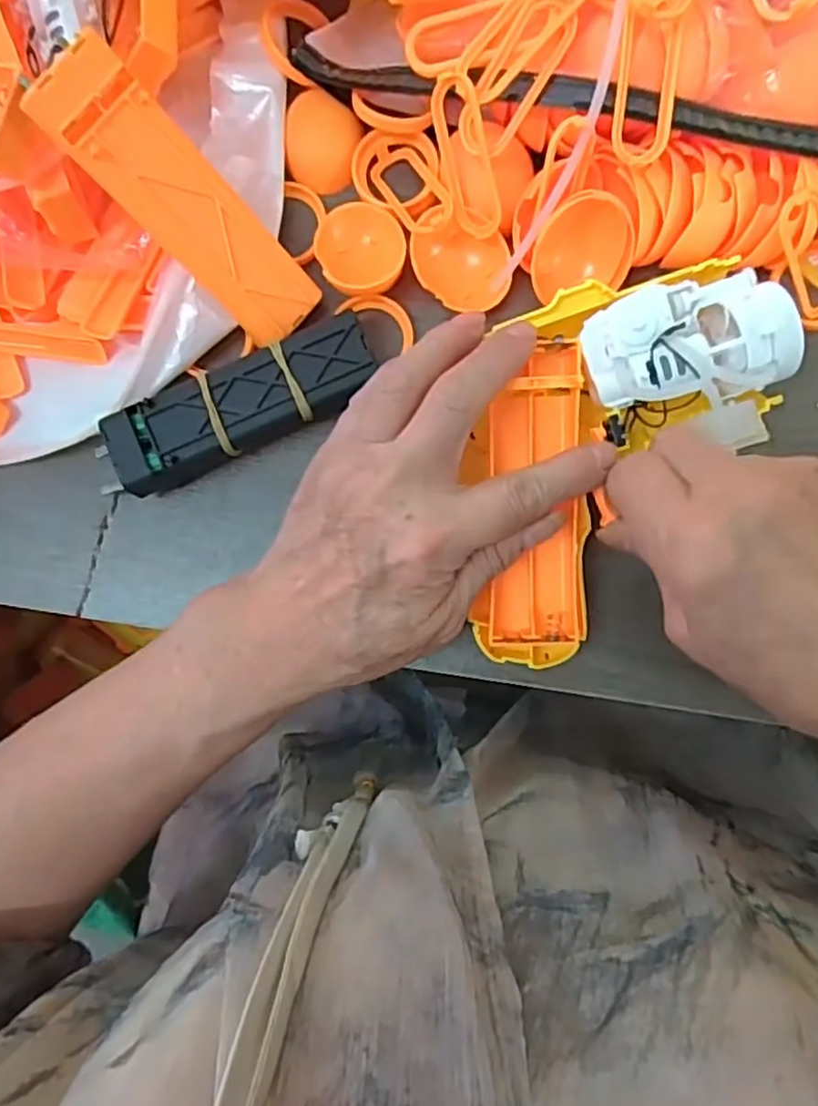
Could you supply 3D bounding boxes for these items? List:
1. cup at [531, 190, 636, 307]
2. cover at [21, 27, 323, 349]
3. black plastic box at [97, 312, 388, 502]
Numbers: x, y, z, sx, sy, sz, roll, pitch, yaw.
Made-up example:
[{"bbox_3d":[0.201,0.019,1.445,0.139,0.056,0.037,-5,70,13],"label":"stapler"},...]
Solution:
[{"bbox_3d":[0.066,-0.118,0.270,0.037,0.013,0.036,-3,123,12],"label":"cup"},{"bbox_3d":[-0.078,-0.123,0.250,0.033,0.009,0.108,-46,127,2],"label":"cover"},{"bbox_3d":[-0.067,-0.058,0.278,0.111,0.021,0.034,-23,89,3],"label":"black plastic box"}]

